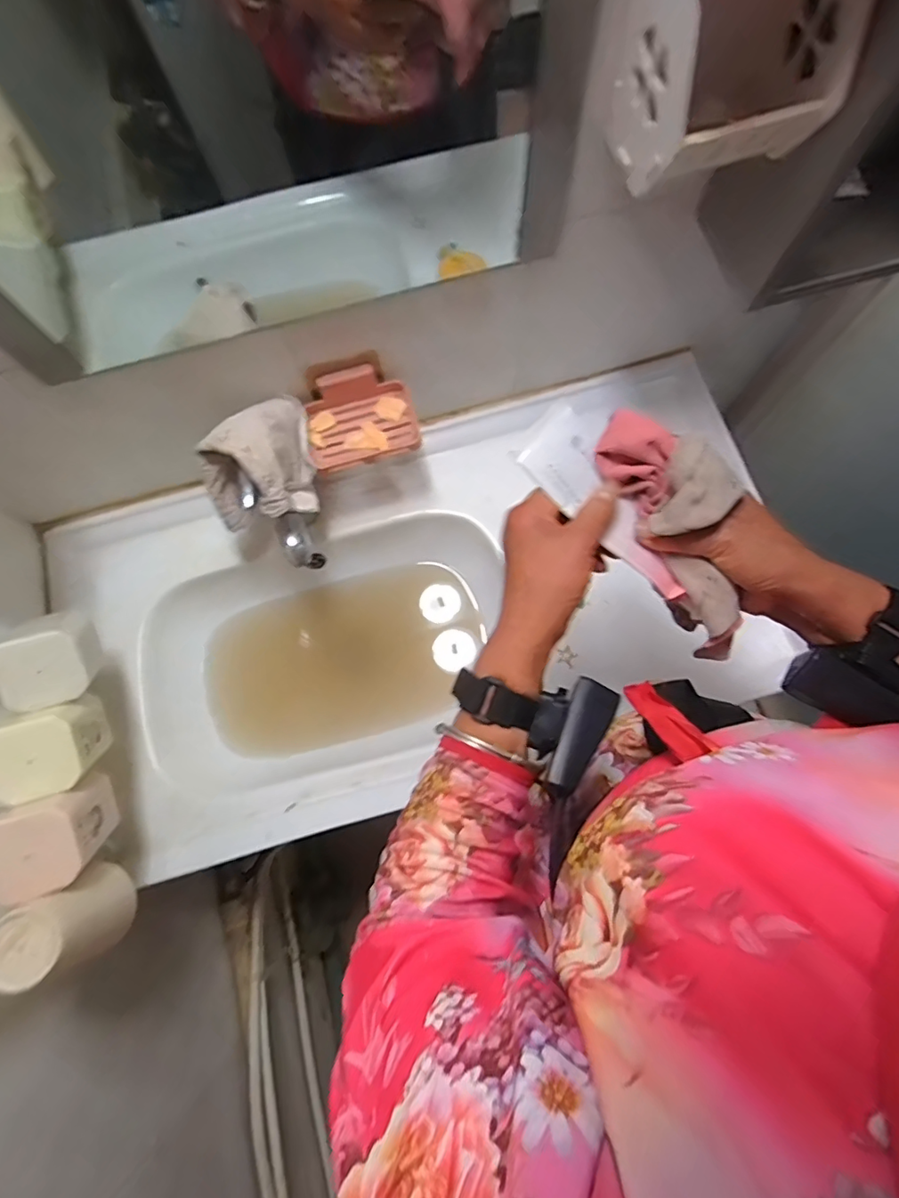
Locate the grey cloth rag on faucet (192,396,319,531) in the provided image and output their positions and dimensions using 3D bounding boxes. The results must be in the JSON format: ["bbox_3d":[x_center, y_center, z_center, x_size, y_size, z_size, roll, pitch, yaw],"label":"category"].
[{"bbox_3d":[-0.205,-0.155,0.572,0.098,0.109,0.146,0,74,2],"label":"grey cloth rag on faucet"}]

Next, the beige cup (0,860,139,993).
[{"bbox_3d":[-0.318,0.271,0.440,0.059,0.119,0.062,-43,77,-10],"label":"beige cup"}]

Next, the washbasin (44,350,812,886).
[{"bbox_3d":[-0.033,0.002,0.691,0.862,0.144,0.462,-16,74,-3],"label":"washbasin"}]

